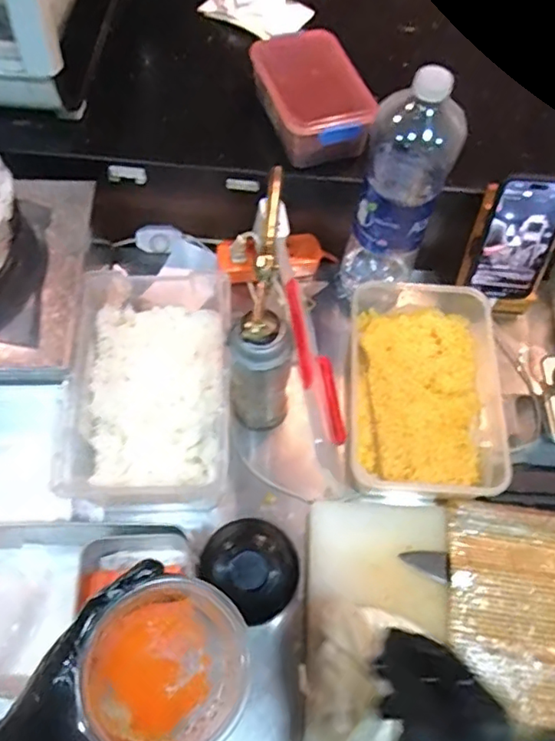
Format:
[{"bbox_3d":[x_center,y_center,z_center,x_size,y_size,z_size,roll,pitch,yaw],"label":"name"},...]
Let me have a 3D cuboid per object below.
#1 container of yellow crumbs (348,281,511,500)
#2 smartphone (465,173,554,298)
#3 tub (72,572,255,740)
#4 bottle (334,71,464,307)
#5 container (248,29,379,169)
[{"bbox_3d":[0.166,0.011,0.686,0.168,0.058,0.280,4,62,0],"label":"container of yellow crumbs"},{"bbox_3d":[0.282,-0.152,0.673,0.082,0.155,0.008,6,46,2],"label":"smartphone"},{"bbox_3d":[-0.068,0.198,0.385,0.103,0.058,0.102,1,62,-2],"label":"tub"},{"bbox_3d":[0.129,-0.181,0.647,0.090,0.313,0.074,18,63,7],"label":"bottle"},{"bbox_3d":[0.042,-0.311,0.676,0.107,0.072,0.170,-20,65,-12],"label":"container"}]

